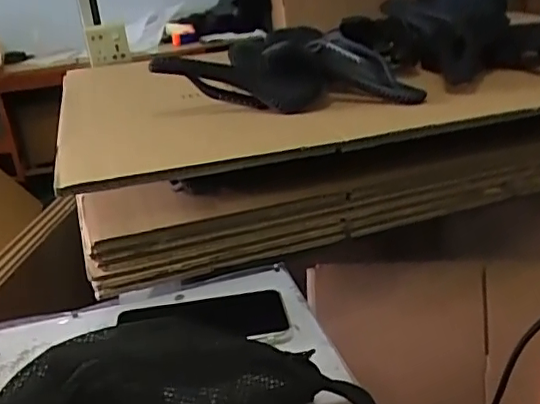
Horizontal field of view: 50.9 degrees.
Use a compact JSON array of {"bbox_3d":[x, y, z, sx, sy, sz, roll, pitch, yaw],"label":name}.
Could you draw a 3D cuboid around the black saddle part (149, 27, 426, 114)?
[{"bbox_3d":[0.021,-0.171,0.727,0.307,0.090,0.115,-5,24,0],"label":"black saddle part"}]

